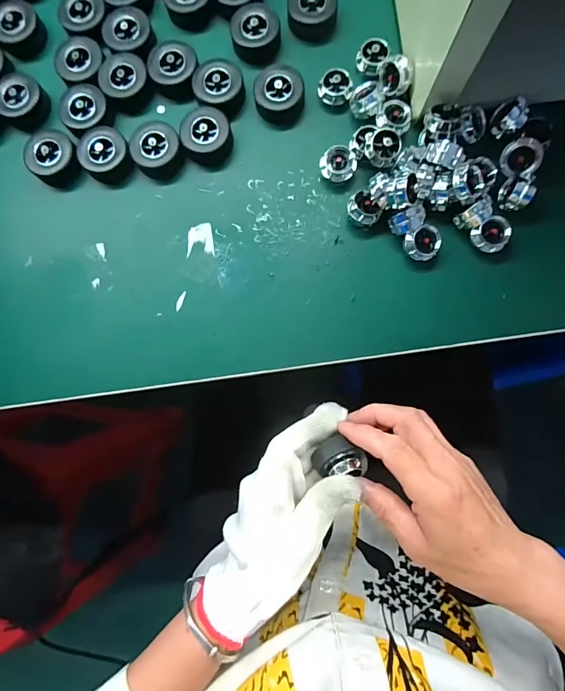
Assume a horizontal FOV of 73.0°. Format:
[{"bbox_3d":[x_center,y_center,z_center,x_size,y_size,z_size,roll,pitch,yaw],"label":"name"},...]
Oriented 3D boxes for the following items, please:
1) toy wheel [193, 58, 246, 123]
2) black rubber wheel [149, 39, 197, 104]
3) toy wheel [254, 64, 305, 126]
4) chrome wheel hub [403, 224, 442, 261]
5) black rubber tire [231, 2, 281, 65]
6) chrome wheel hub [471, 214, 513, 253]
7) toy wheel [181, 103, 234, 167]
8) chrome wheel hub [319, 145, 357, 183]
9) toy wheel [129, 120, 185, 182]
[{"bbox_3d":[-0.049,-0.200,0.299,0.037,0.017,0.040,0,86,3],"label":"toy wheel"},{"bbox_3d":[-0.085,-0.218,0.302,0.037,0.015,0.038,5,86,4],"label":"black rubber wheel"},{"bbox_3d":[-0.002,-0.194,0.295,0.036,0.020,0.035,0,86,3],"label":"toy wheel"},{"bbox_3d":[0.099,-0.071,0.270,0.025,0.017,0.021,-26,85,1],"label":"chrome wheel hub"},{"bbox_3d":[-0.021,-0.247,0.304,0.037,0.020,0.035,0,86,3],"label":"black rubber tire"},{"bbox_3d":[0.147,-0.077,0.264,0.023,0.011,0.023,0,86,3],"label":"chrome wheel hub"},{"bbox_3d":[-0.058,-0.161,0.294,0.037,0.018,0.038,0,86,3],"label":"toy wheel"},{"bbox_3d":[0.041,-0.133,0.283,0.026,0.019,0.022,6,86,4],"label":"chrome wheel hub"},{"bbox_3d":[-0.097,-0.152,0.294,0.035,0.015,0.042,-34,85,0],"label":"toy wheel"}]

